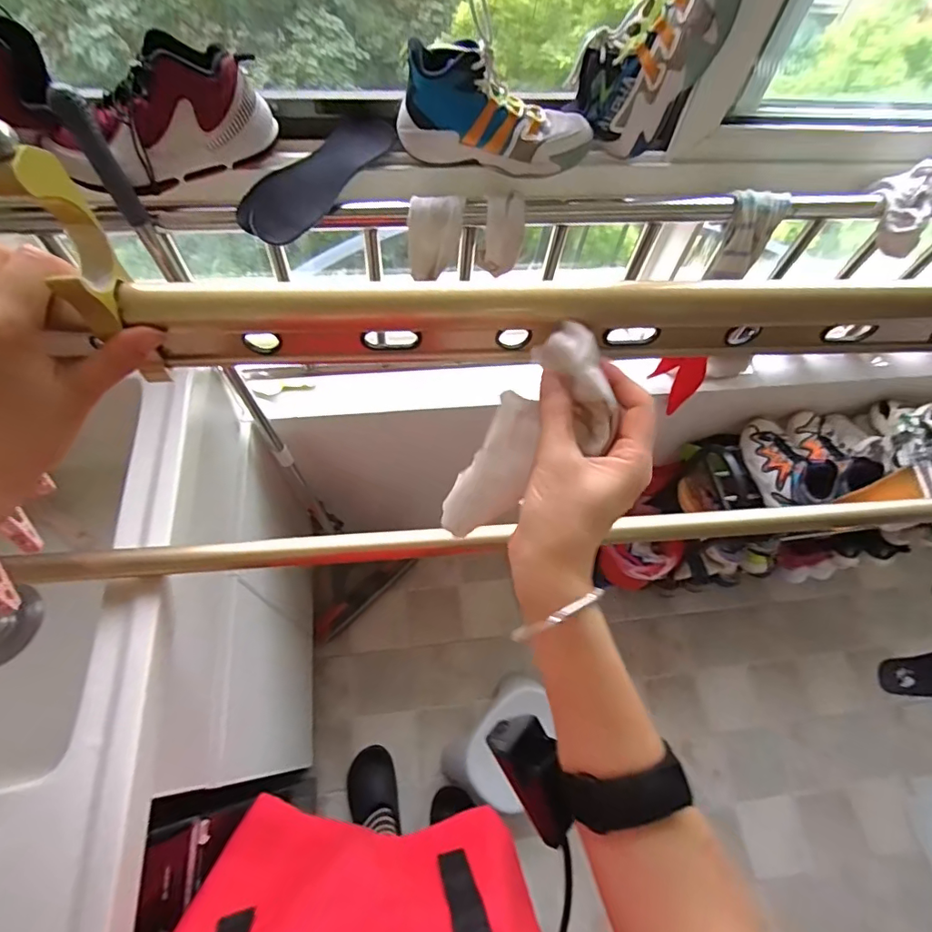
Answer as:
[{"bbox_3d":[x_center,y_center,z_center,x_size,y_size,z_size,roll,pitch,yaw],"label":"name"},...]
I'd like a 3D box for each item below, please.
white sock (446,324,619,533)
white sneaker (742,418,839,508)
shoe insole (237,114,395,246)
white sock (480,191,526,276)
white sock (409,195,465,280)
[{"bbox_3d":[0.035,-0.008,0.304,0.056,0.144,0.024,48,28,19],"label":"white sock"},{"bbox_3d":[0.649,-0.011,1.034,0.105,0.097,0.212,2,62,-3],"label":"white sneaker"},{"bbox_3d":[-0.181,-0.368,0.645,0.094,0.026,0.253,29,64,11],"label":"shoe insole"},{"bbox_3d":[0.050,-0.305,0.674,0.051,0.083,0.054,9,62,1],"label":"white sock"},{"bbox_3d":[-0.041,-0.299,0.674,0.067,0.098,0.033,-2,27,-8],"label":"white sock"}]

